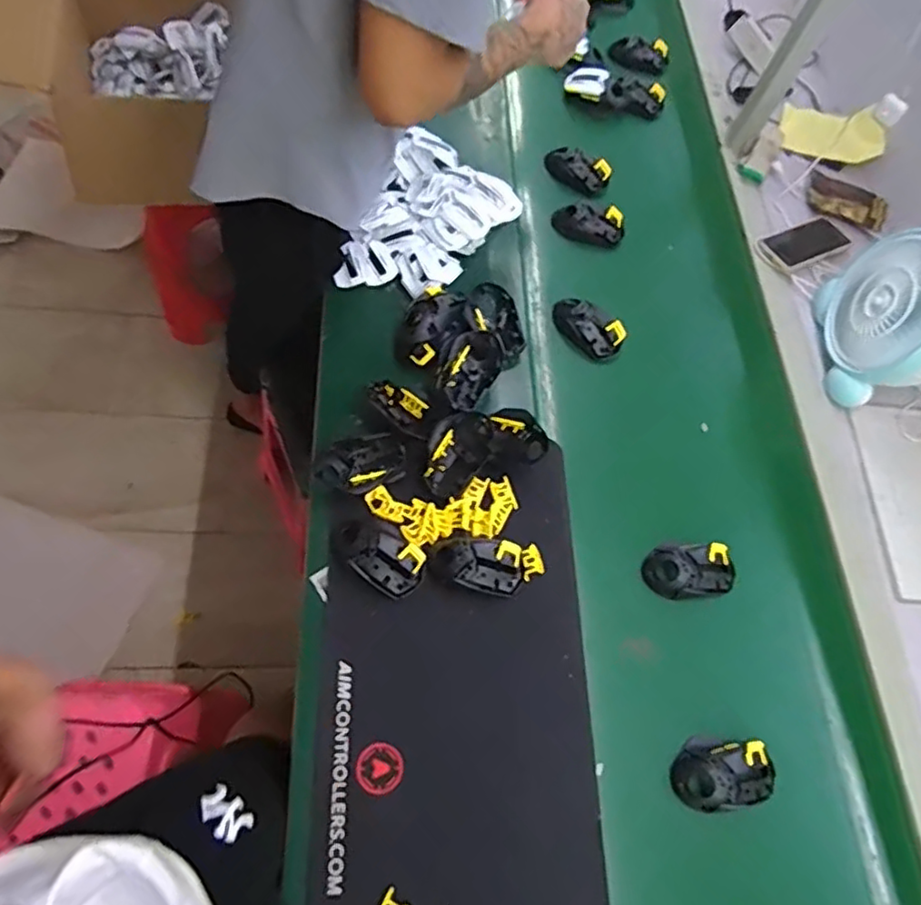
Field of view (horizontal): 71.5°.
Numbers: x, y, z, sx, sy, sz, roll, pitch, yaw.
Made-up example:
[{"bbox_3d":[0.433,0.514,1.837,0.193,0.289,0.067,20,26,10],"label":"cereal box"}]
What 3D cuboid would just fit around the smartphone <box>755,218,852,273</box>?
[{"bbox_3d":[0.591,-0.359,1.102,0.154,0.011,0.081,-20,71,-17],"label":"smartphone"}]

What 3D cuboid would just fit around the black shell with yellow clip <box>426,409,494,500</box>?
[{"bbox_3d":[-0.004,-0.001,0.824,0.075,0.051,0.112,39,66,11],"label":"black shell with yellow clip"}]

